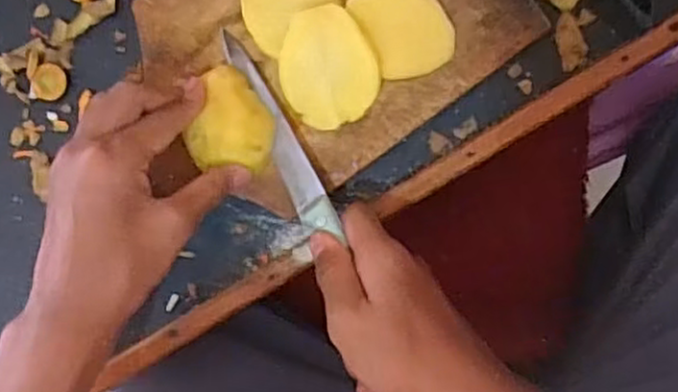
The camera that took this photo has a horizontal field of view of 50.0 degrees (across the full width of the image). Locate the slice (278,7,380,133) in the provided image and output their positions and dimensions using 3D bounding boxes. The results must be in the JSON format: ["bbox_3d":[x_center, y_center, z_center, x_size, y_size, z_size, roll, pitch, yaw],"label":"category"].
[{"bbox_3d":[-0.008,-0.073,0.413,0.054,0.004,0.065,-22,95,17],"label":"slice"}]

